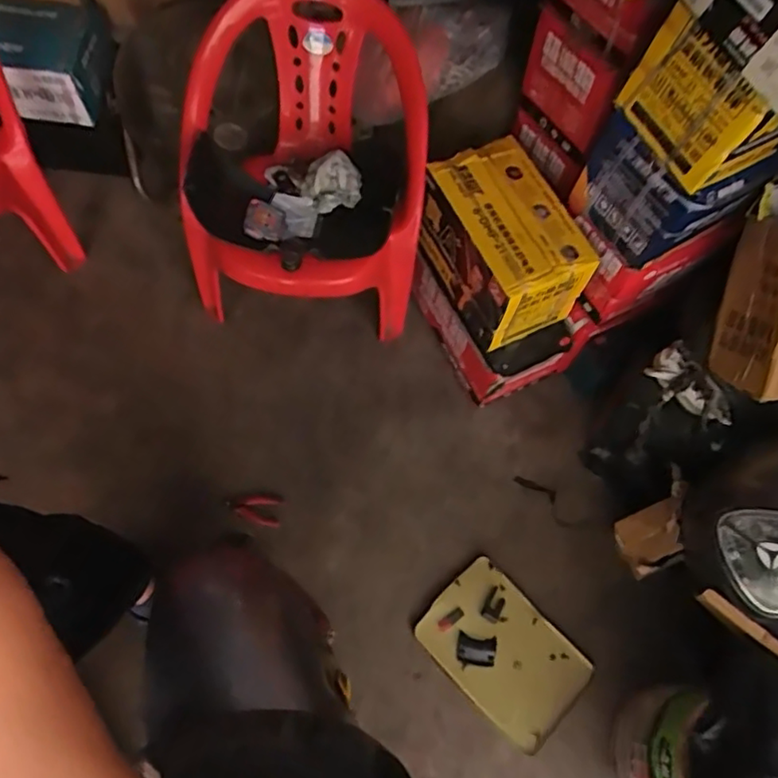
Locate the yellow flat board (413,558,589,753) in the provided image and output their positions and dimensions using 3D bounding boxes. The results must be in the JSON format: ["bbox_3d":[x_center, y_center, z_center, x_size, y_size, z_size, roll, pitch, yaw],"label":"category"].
[{"bbox_3d":[0.211,0.491,1.162,0.208,0.017,0.298,-40,75,-20],"label":"yellow flat board"}]

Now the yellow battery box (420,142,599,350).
[{"bbox_3d":[0.217,-0.281,1.223,0.199,0.214,0.319,-23,70,-14],"label":"yellow battery box"}]

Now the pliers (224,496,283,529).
[{"bbox_3d":[-0.276,0.246,1.277,0.110,0.011,0.060,8,63,-1],"label":"pliers"}]

